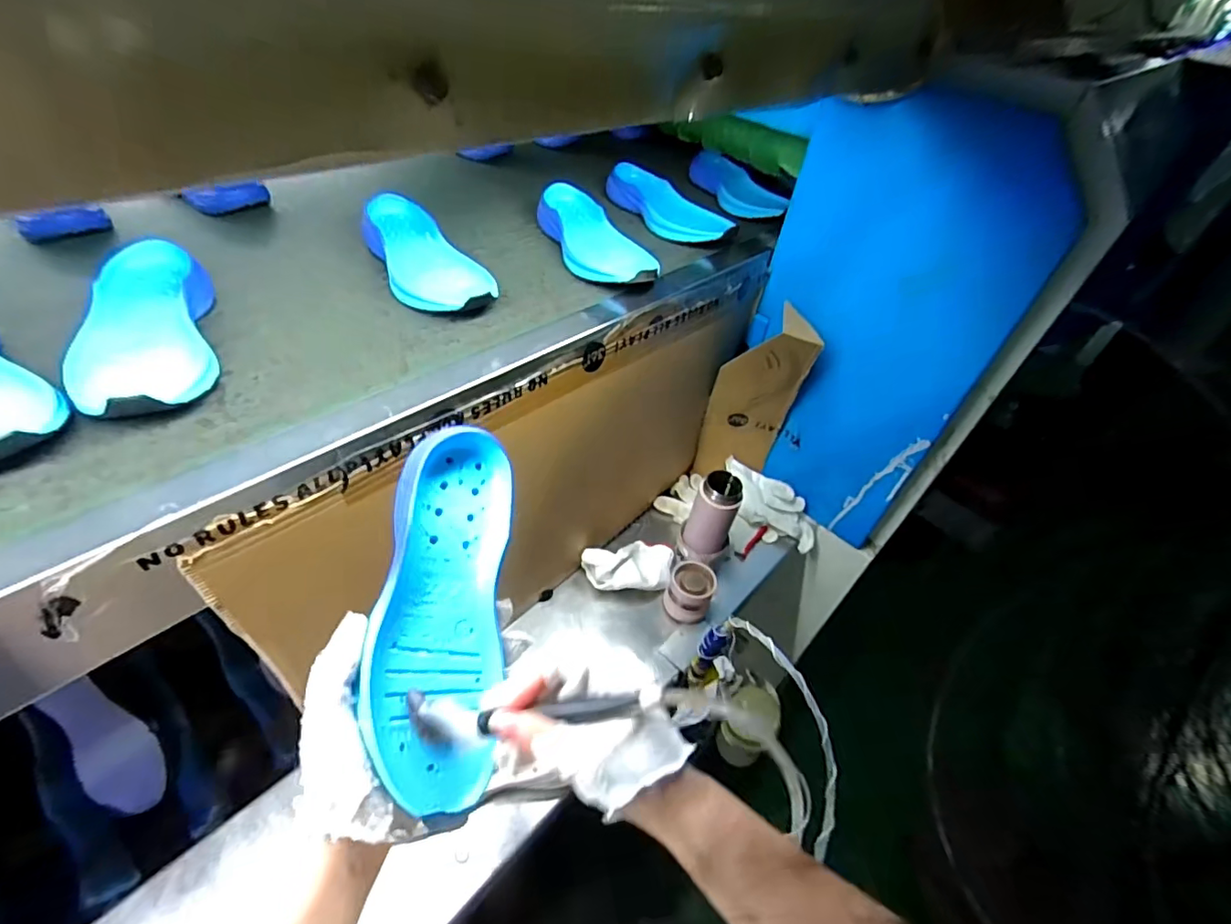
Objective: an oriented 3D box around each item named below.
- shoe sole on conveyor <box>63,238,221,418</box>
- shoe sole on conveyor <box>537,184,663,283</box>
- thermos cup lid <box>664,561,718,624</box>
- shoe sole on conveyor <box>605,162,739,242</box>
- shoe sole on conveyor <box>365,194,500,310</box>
[{"bbox_3d":[-0.391,-0.109,0.455,0.091,0.057,0.237,-16,47,-24],"label":"shoe sole on conveyor"},{"bbox_3d":[-0.033,-0.285,0.693,0.090,0.051,0.239,-12,46,-21],"label":"shoe sole on conveyor"},{"bbox_3d":[0.110,0.192,0.805,0.065,0.070,0.058,17,43,11],"label":"thermos cup lid"},{"bbox_3d":[0.071,-0.374,0.800,0.075,0.044,0.242,-20,49,-27],"label":"shoe sole on conveyor"},{"bbox_3d":[-0.216,-0.227,0.607,0.092,0.046,0.262,-23,50,-29],"label":"shoe sole on conveyor"}]

